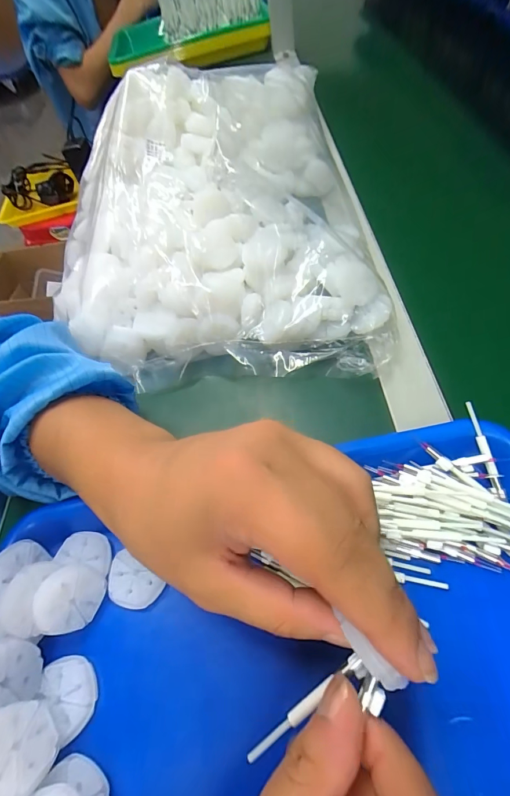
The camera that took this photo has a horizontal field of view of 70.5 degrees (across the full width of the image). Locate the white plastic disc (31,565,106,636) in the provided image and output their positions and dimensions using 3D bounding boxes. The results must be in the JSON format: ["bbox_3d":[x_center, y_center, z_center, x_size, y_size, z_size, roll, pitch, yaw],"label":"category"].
[{"bbox_3d":[-0.108,0.118,0.211,0.036,0.005,0.036,5,81,-36],"label":"white plastic disc"}]

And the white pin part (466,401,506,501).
[{"bbox_3d":[0.138,0.031,0.217,0.006,0.007,0.059,-10,77,-4],"label":"white pin part"}]

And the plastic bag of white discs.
[{"bbox_3d":[-0.046,-0.206,0.373,0.302,0.091,0.410,-5,58,8],"label":"plastic bag of white discs"}]

